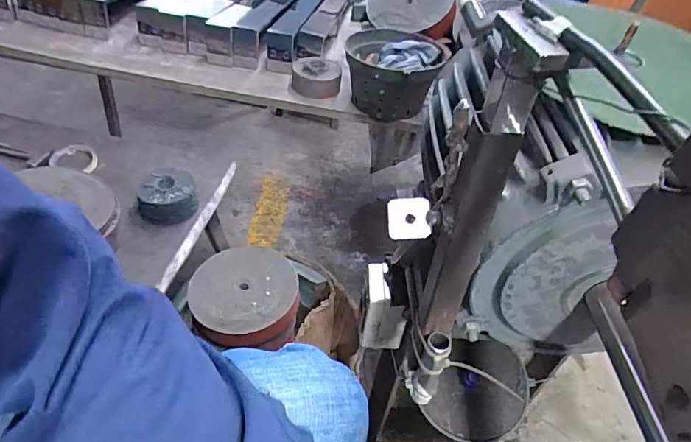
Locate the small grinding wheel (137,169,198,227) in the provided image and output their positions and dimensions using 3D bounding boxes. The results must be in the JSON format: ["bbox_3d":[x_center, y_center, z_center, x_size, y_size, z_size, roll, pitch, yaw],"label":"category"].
[{"bbox_3d":[-0.306,-0.043,0.814,0.096,0.054,0.093,-10,46,-18],"label":"small grinding wheel"}]

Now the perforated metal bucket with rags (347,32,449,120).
[{"bbox_3d":[0.081,-0.275,0.875,0.165,0.108,0.175,4,43,-4],"label":"perforated metal bucket with rags"}]

